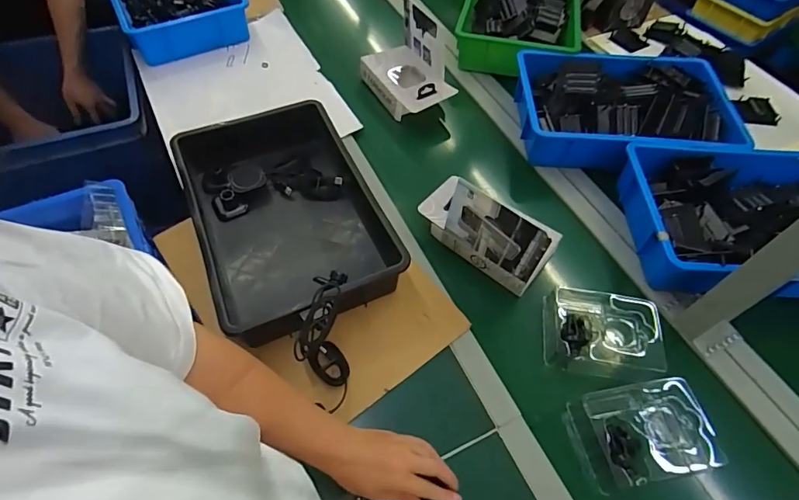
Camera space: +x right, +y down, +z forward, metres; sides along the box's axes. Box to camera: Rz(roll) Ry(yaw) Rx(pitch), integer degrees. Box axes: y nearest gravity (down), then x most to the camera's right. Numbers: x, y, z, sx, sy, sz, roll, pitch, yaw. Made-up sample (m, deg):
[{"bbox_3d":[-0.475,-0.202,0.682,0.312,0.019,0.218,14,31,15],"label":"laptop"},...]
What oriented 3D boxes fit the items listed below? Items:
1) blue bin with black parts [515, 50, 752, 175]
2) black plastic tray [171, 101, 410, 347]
[{"bbox_3d":[0.463,-0.293,0.913,0.425,0.117,0.290,3,56,-2],"label":"blue bin with black parts"},{"bbox_3d":[-0.186,-0.060,0.740,0.275,0.099,0.432,-20,59,-17],"label":"black plastic tray"}]

